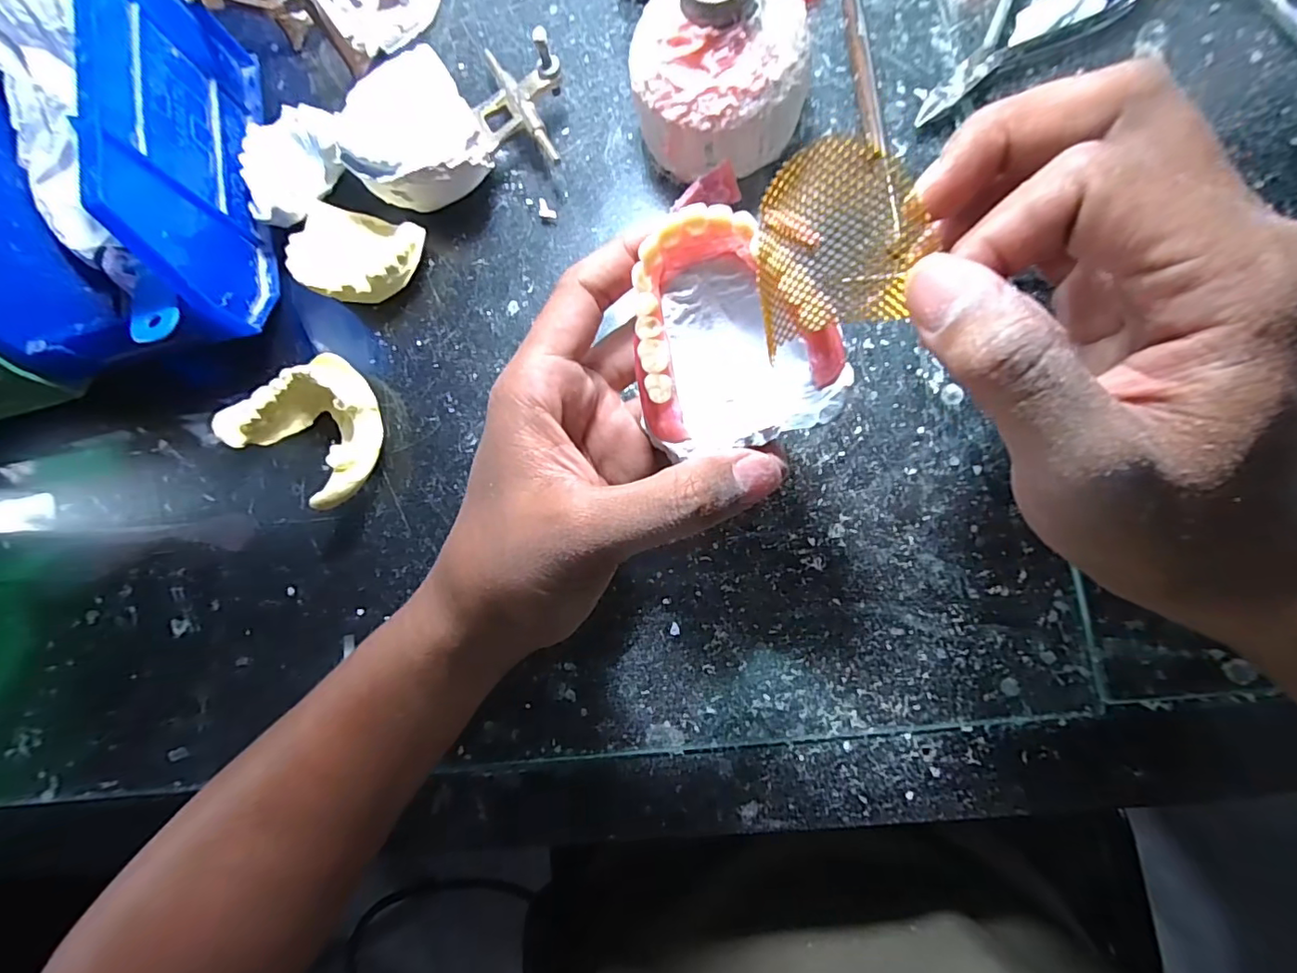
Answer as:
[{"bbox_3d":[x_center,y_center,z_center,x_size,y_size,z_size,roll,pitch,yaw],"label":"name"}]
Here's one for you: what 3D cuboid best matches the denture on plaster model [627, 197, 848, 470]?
[{"bbox_3d":[0.026,-0.048,0.167,0.056,0.028,0.068,-10,101,22],"label":"denture on plaster model"}]

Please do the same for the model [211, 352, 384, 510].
[{"bbox_3d":[-0.150,-0.029,0.253,0.071,0.027,0.057,31,87,9],"label":"model"}]

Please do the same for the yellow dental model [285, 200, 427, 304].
[{"bbox_3d":[-0.139,-0.109,0.261,0.057,0.027,0.046,23,86,9],"label":"yellow dental model"}]

